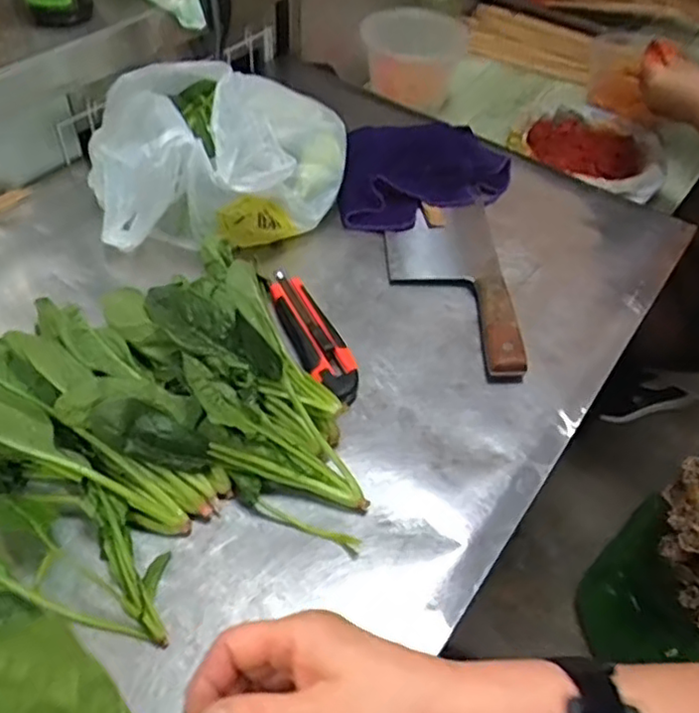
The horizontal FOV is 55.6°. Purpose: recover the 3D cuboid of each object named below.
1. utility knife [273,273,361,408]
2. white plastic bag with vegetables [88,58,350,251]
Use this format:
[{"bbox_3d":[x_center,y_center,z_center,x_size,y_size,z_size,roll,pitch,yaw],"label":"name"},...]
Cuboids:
[{"bbox_3d":[-0.033,-0.023,0.585,0.042,0.012,0.152,-16,51,-17],"label":"utility knife"},{"bbox_3d":[-0.123,-0.202,0.650,0.234,0.134,0.171,1,49,-5],"label":"white plastic bag with vegetables"}]

